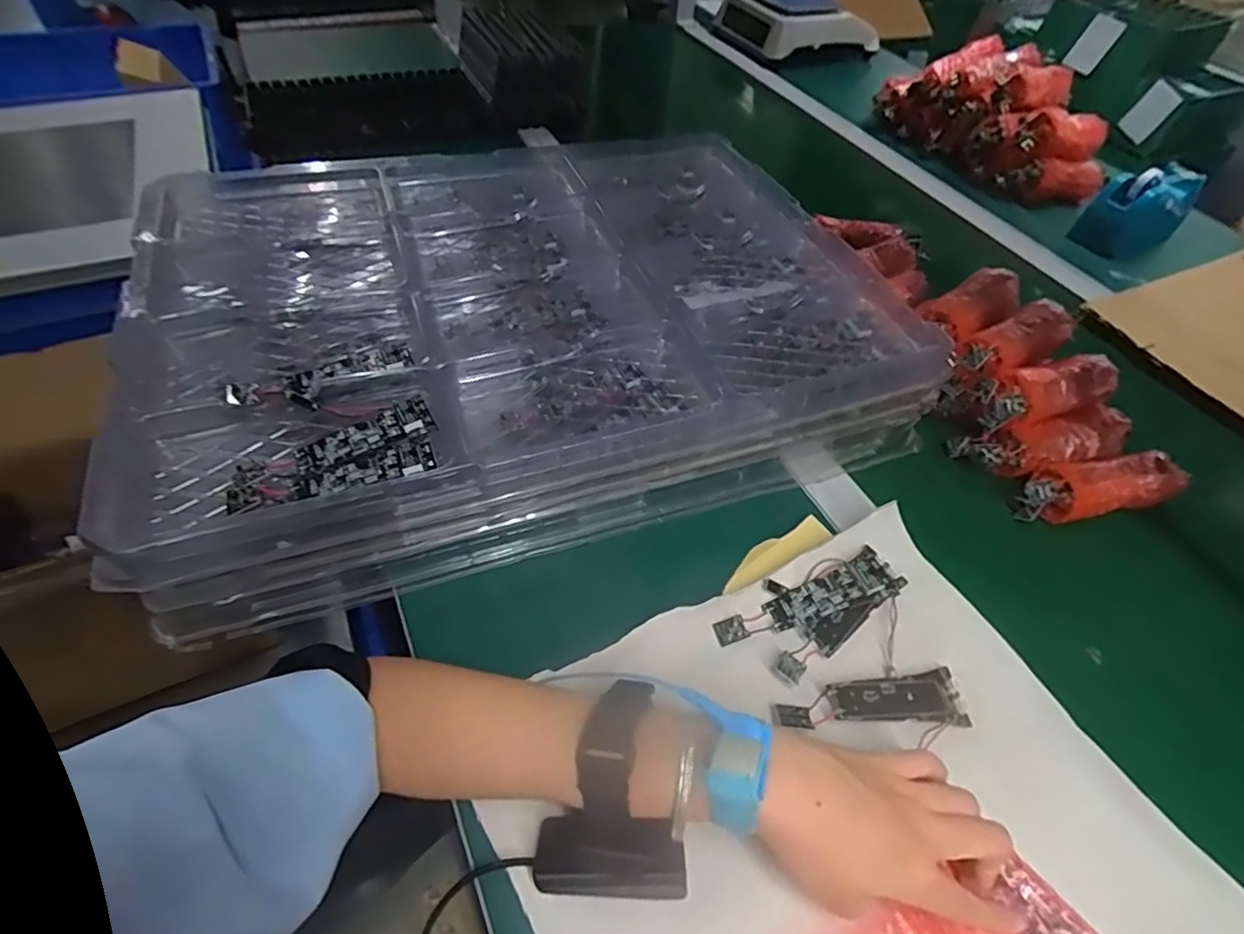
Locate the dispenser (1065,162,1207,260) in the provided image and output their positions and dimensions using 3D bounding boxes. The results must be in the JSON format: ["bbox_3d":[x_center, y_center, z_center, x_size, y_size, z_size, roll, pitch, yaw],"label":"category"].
[{"bbox_3d":[0.628,-0.314,0.739,0.137,0.079,0.066,-21,56,-20],"label":"dispenser"}]

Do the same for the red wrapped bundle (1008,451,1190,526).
[{"bbox_3d":[0.362,0.013,0.466,0.121,0.032,0.041,-12,52,2],"label":"red wrapped bundle"}]

